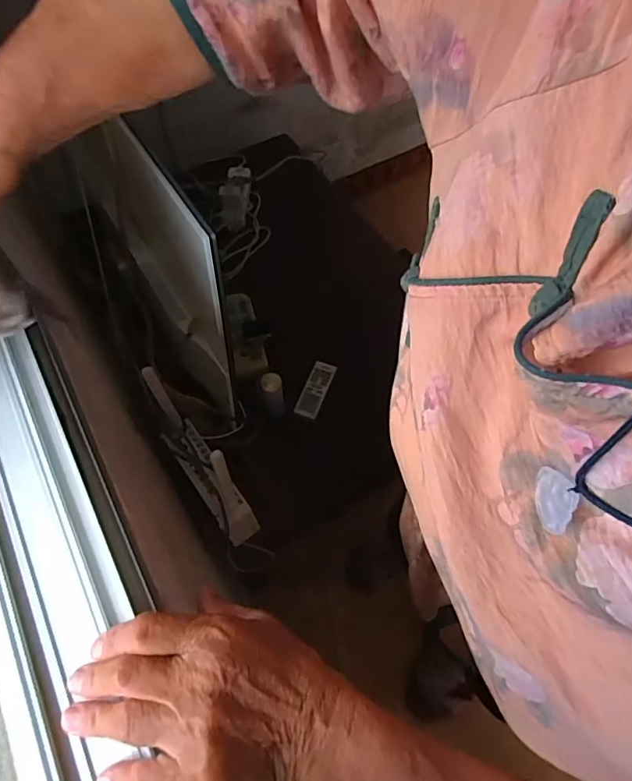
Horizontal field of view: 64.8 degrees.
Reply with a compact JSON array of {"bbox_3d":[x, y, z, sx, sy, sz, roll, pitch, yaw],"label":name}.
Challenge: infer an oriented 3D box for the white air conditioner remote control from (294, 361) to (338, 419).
[{"bbox_3d":[0.002,-0.005,0.976,0.044,0.013,0.125,19,62,11],"label":"white air conditioner remote control"}]

